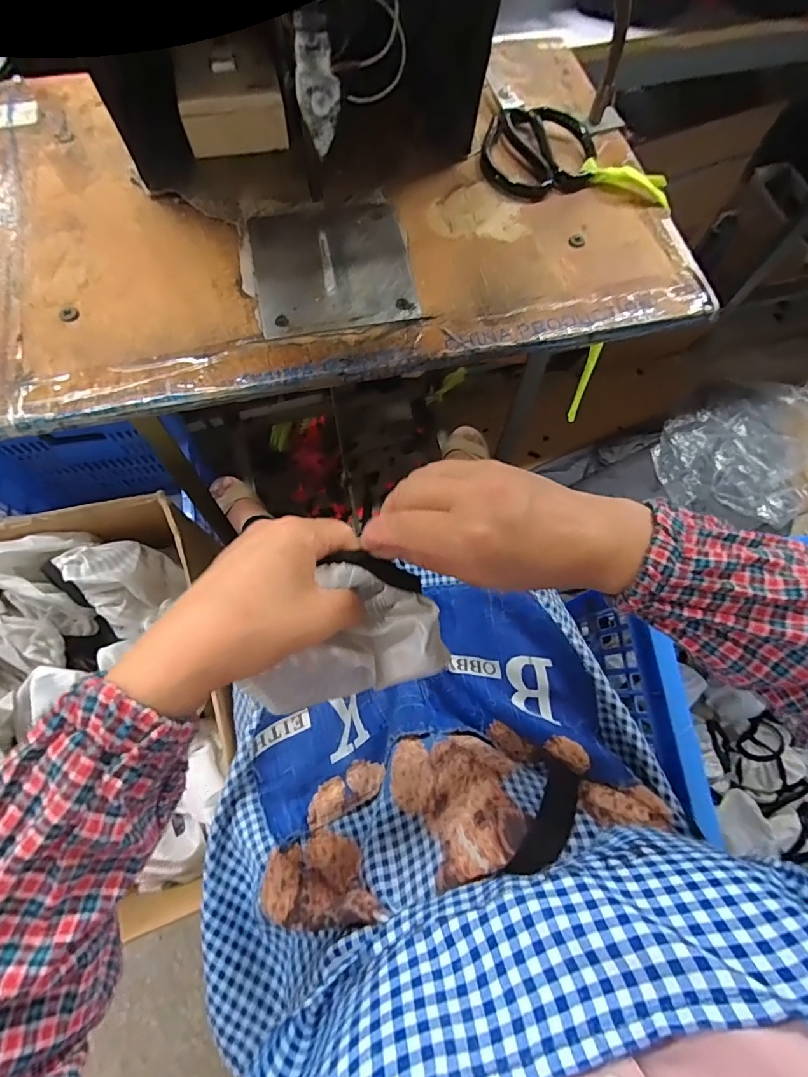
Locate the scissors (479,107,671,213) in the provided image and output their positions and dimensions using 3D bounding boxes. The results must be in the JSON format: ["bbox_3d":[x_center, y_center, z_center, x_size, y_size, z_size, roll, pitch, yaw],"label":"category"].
[{"bbox_3d":[0.160,-0.353,0.442,0.172,0.020,0.103,9,71,1],"label":"scissors"}]

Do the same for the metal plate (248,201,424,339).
[{"bbox_3d":[-0.060,-0.229,0.395,0.125,0.004,0.130,-11,72,-6],"label":"metal plate"}]

